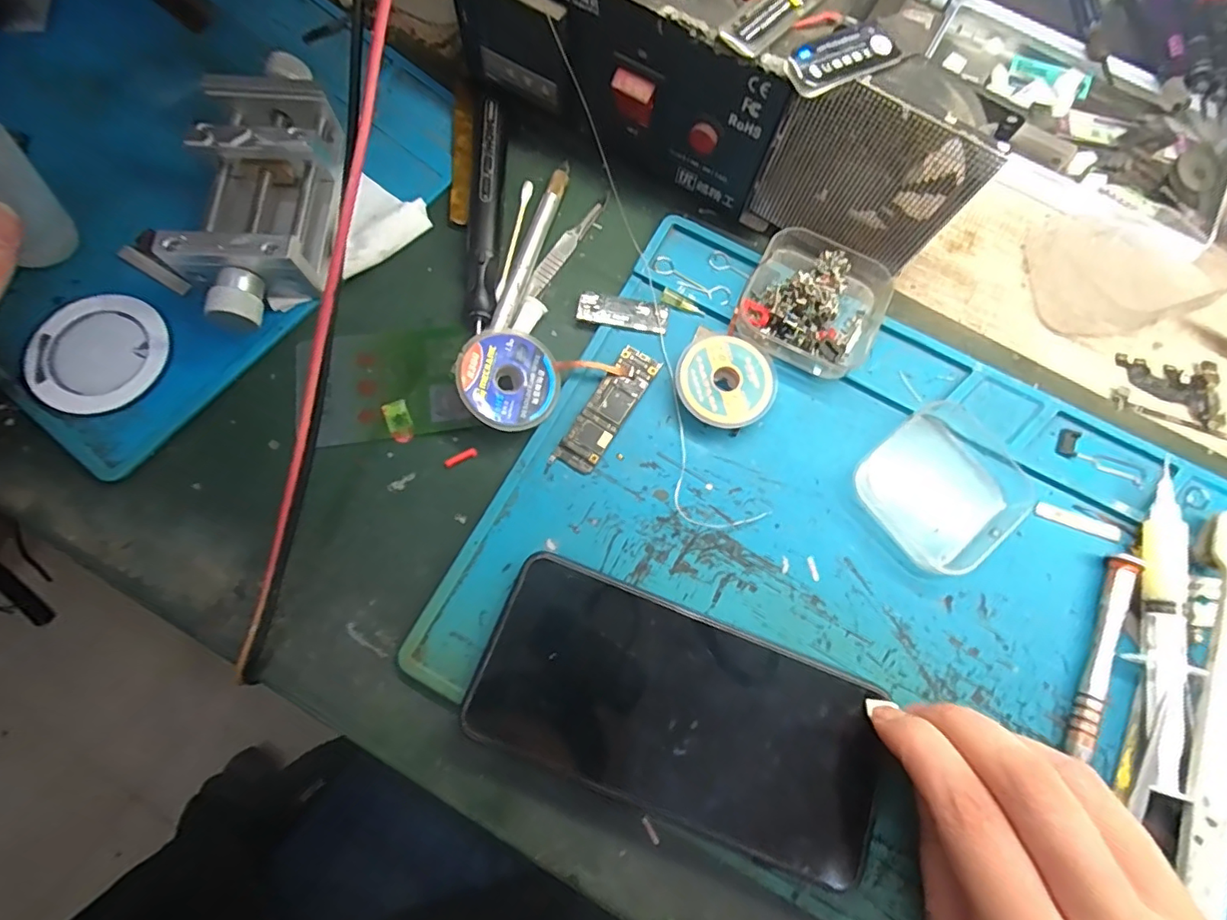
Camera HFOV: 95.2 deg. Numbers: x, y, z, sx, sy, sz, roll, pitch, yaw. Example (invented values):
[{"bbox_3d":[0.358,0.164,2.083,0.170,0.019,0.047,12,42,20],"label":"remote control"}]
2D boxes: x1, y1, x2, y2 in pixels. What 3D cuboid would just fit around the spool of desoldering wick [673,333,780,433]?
[{"bbox_3d":[0.051,-0.035,0.258,0.044,0.012,0.042,1,74,-2],"label":"spool of desoldering wick"}]

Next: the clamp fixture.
[{"bbox_3d":[-0.160,-0.125,0.260,0.061,0.035,0.134,0,74,-2],"label":"clamp fixture"}]

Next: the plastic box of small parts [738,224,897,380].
[{"bbox_3d":[0.098,-0.077,0.267,0.065,0.024,0.068,25,75,5],"label":"plastic box of small parts"}]

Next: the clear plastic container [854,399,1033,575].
[{"bbox_3d":[0.151,0.011,0.250,0.069,0.015,0.067,-38,79,-11],"label":"clear plastic container"}]

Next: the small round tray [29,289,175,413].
[{"bbox_3d":[-0.227,-0.047,0.247,0.050,0.011,0.055,1,74,-2],"label":"small round tray"}]

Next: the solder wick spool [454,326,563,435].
[{"bbox_3d":[-0.047,-0.036,0.252,0.044,0.009,0.044,2,84,-23],"label":"solder wick spool"}]

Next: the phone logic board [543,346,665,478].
[{"bbox_3d":[-0.003,-0.022,0.256,0.019,0.004,0.068,32,76,7],"label":"phone logic board"}]

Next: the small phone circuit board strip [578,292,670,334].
[{"bbox_3d":[0.005,-0.071,0.270,0.042,0.004,0.015,11,74,1],"label":"small phone circuit board strip"}]

